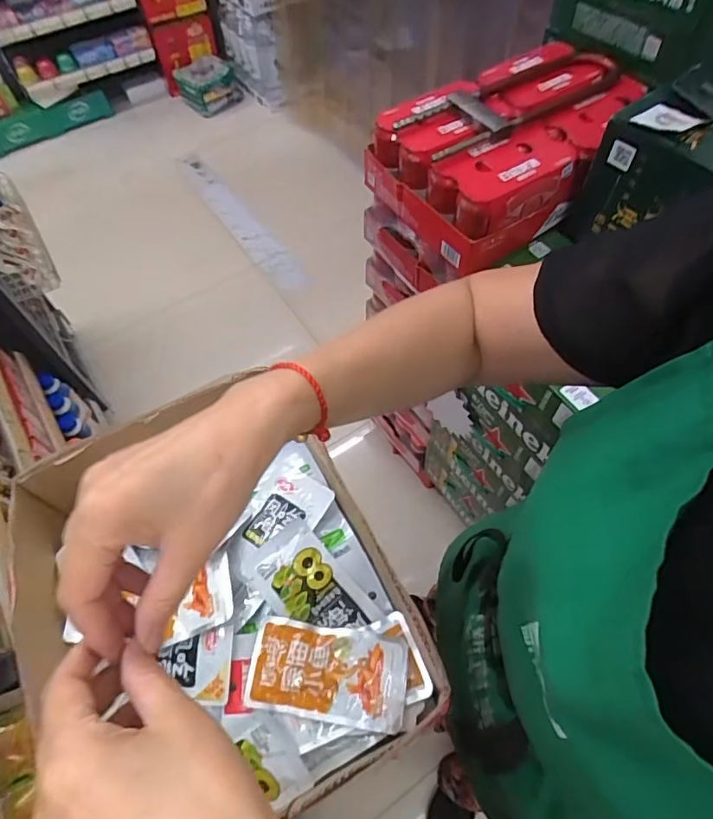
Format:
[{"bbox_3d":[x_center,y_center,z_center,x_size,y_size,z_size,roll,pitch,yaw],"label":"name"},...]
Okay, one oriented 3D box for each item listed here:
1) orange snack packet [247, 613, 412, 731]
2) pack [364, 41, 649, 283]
[{"bbox_3d":[-0.023,0.211,0.420,0.125,0.009,0.067,7,60,6],"label":"orange snack packet"},{"bbox_3d":[0.254,-0.412,0.842,0.408,0.148,0.276,-33,64,-16],"label":"pack"}]

